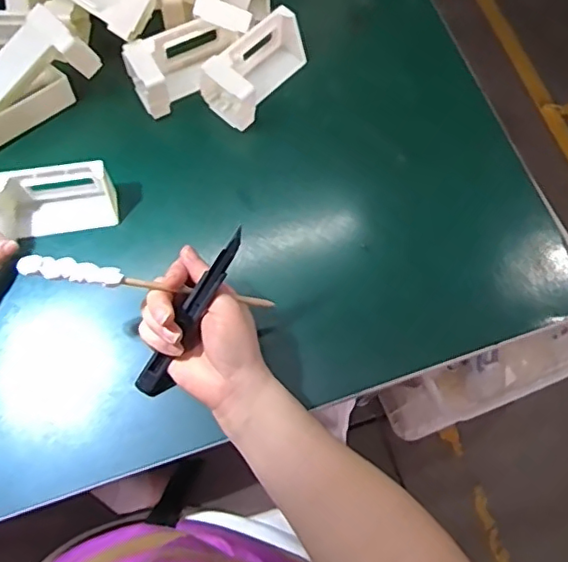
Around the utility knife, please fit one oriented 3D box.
[{"bbox_3d":[-0.069,0.028,0.433,0.020,0.021,0.150,36,110,10],"label":"utility knife"}]

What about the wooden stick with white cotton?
[{"bbox_3d":[-0.091,0.003,0.422,0.187,0.009,0.015,11,67,-30],"label":"wooden stick with white cotton"}]

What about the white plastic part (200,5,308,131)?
[{"bbox_3d":[-0.020,-0.201,0.558,0.109,0.060,0.061,-40,77,-15],"label":"white plastic part"}]

